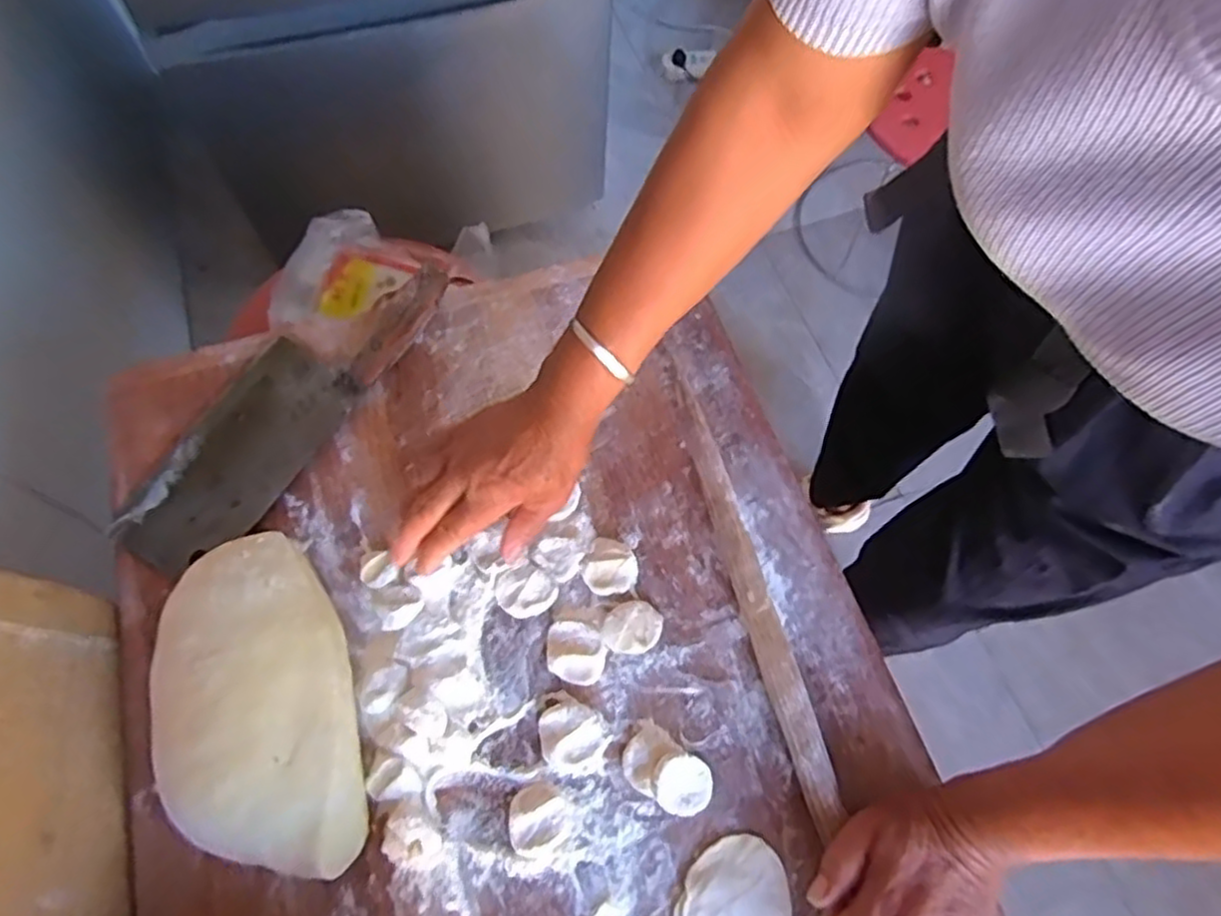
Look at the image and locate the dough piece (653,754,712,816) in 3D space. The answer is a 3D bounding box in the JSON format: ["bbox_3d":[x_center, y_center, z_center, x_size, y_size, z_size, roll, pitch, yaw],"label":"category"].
[{"bbox_3d":[0.044,0.204,0.445,0.037,0.013,0.034,1,66,-3],"label":"dough piece"}]

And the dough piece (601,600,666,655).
[{"bbox_3d":[0.015,0.116,0.487,0.041,0.008,0.034,-17,68,-11],"label":"dough piece"}]

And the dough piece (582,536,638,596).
[{"bbox_3d":[0.000,0.076,0.503,0.036,0.011,0.040,7,66,0],"label":"dough piece"}]

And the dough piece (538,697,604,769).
[{"bbox_3d":[-0.027,0.176,0.457,0.039,0.010,0.039,1,66,-3],"label":"dough piece"}]

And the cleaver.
[{"bbox_3d":[-0.245,-0.046,0.540,0.090,0.020,0.289,29,68,10],"label":"cleaver"}]

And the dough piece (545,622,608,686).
[{"bbox_3d":[-0.024,0.130,0.478,0.040,0.010,0.037,1,66,-3],"label":"dough piece"}]

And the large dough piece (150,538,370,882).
[{"bbox_3d":[-0.221,0.150,0.443,0.110,0.052,0.207,-15,67,-9],"label":"large dough piece"}]

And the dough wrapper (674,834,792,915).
[{"bbox_3d":[0.072,0.270,0.421,0.062,0.009,0.083,25,67,8],"label":"dough wrapper"}]

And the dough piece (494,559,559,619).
[{"bbox_3d":[-0.060,0.091,0.494,0.037,0.009,0.038,1,66,-3],"label":"dough piece"}]

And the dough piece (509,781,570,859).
[{"bbox_3d":[-0.045,0.220,0.436,0.038,0.010,0.036,1,66,-3],"label":"dough piece"}]

